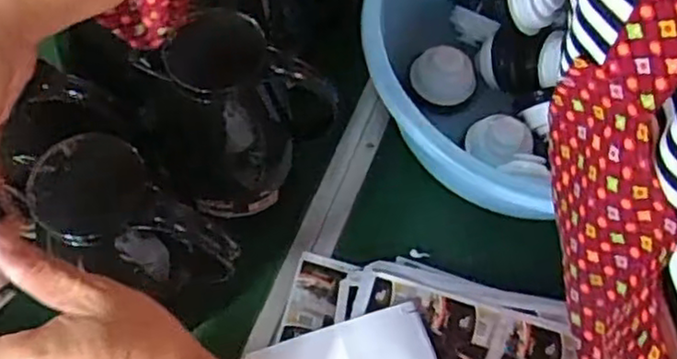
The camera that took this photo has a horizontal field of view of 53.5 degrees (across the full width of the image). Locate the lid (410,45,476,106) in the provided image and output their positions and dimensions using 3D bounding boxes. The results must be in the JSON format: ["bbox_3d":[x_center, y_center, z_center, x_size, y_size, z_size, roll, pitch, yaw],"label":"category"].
[{"bbox_3d":[0.113,-0.112,0.727,0.052,0.044,0.062,-13,63,-10],"label":"lid"}]

